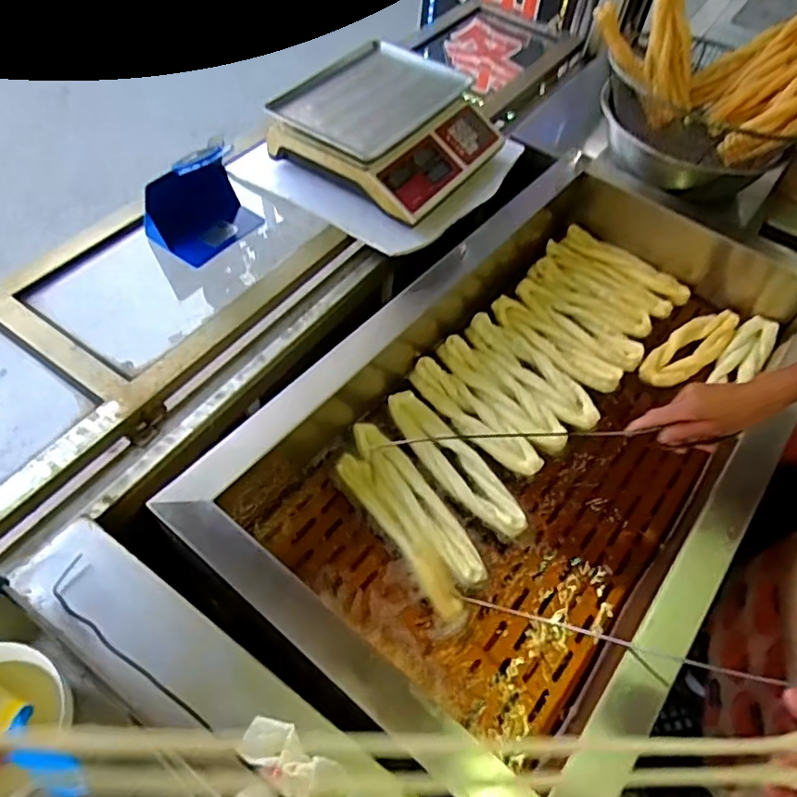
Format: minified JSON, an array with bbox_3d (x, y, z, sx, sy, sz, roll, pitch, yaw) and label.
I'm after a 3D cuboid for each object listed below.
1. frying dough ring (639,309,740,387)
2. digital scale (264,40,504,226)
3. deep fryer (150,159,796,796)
[{"bbox_3d":[0.515,-0.092,1.048,0.237,0.025,0.080,-35,66,-24],"label":"frying dough ring"},{"bbox_3d":[-0.026,-0.498,1.074,0.360,0.096,0.310,30,59,14],"label":"digital scale"},{"bbox_3d":[0.217,0.002,0.904,0.548,0.204,1.008,34,60,17],"label":"deep fryer"}]

